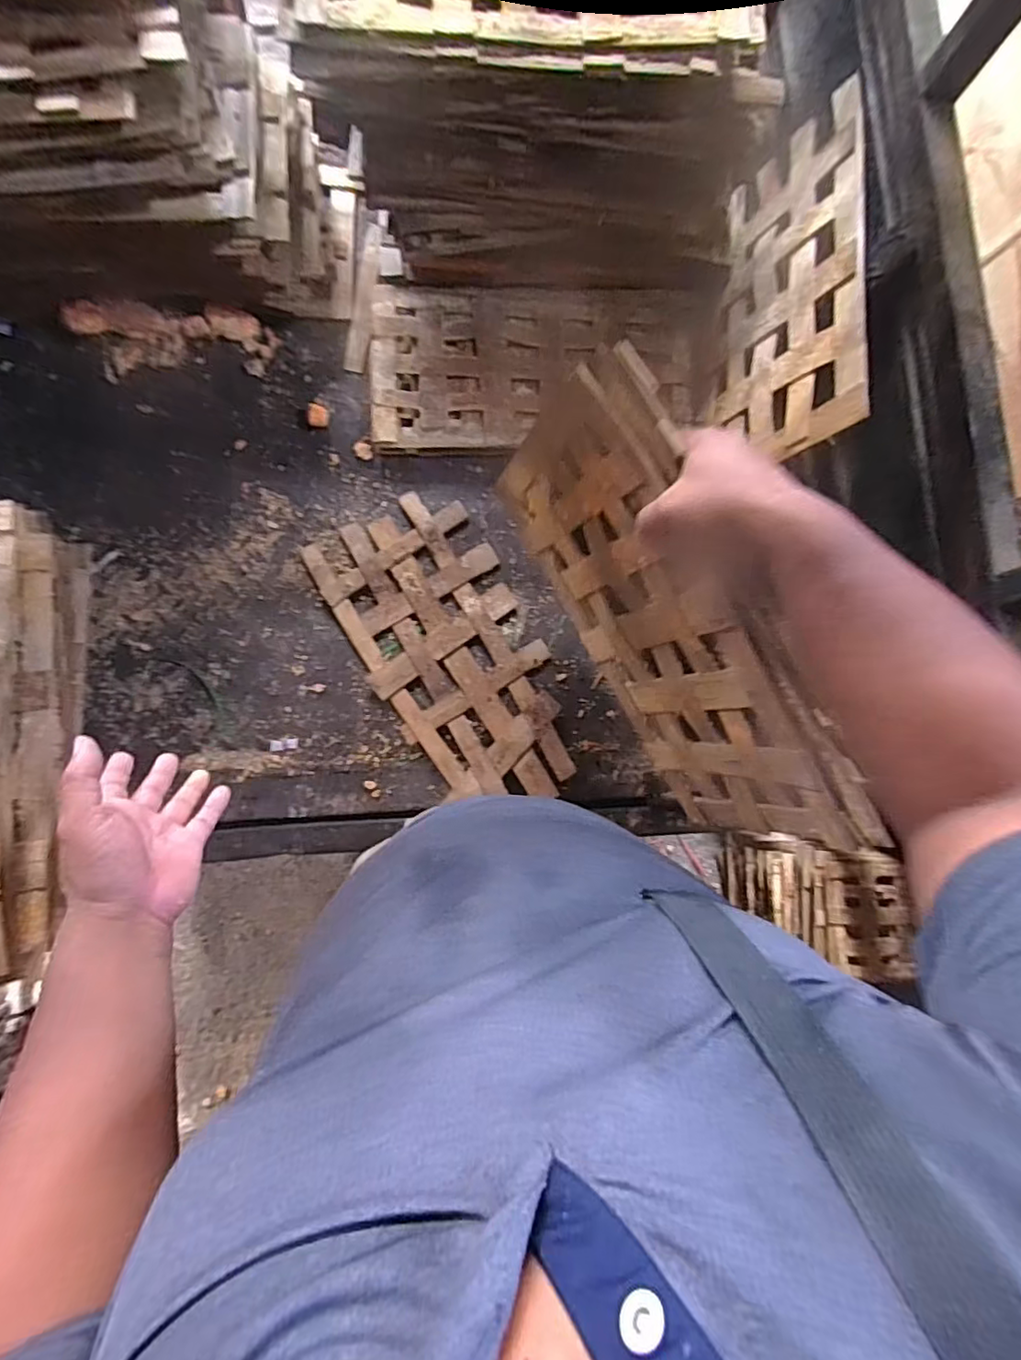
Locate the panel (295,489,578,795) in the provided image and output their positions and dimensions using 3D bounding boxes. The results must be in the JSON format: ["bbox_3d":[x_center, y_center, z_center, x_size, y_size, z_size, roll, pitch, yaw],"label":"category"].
[{"bbox_3d":[-0.074,-0.037,0.782,0.215,0.020,0.422,-30,86,-8],"label":"panel"}]

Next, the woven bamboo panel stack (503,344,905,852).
[{"bbox_3d":[0.150,-0.049,0.564,0.027,0.239,0.444,-32,94,-20],"label":"woven bamboo panel stack"}]

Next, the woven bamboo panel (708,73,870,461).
[{"bbox_3d":[0.345,-0.490,0.752,0.017,0.201,0.480,14,75,-31],"label":"woven bamboo panel"}]

